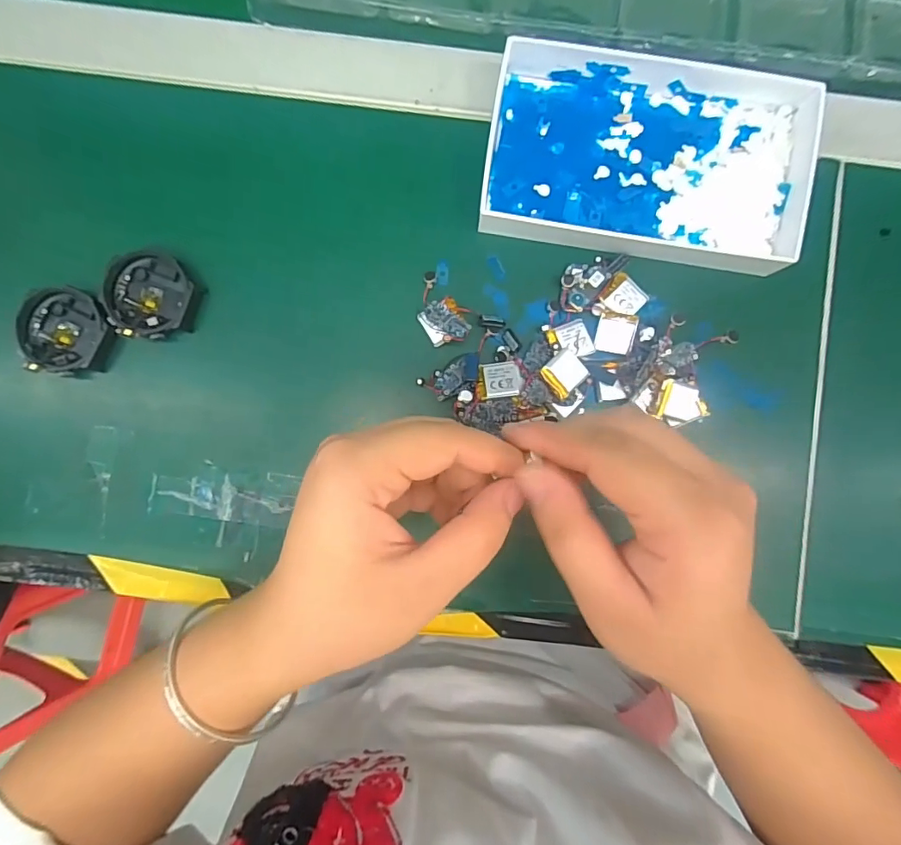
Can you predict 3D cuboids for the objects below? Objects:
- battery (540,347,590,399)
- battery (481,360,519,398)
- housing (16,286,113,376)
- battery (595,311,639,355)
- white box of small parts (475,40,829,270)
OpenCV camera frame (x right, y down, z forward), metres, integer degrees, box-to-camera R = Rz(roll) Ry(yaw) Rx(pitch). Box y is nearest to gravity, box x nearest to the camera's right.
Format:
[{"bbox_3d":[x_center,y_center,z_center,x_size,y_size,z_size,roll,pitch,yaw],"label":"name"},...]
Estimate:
[{"bbox_3d":[0.064,-0.028,0.268,0.024,0.004,0.021,-43,98,-8],"label":"battery"},{"bbox_3d":[0.028,-0.024,0.268,0.020,0.004,0.021,-6,70,1],"label":"battery"},{"bbox_3d":[-0.220,-0.052,0.276,0.051,0.011,0.048,0,89,0],"label":"housing"},{"bbox_3d":[0.096,-0.052,0.276,0.020,0.004,0.023,11,89,0],"label":"battery"},{"bbox_3d":[0.110,-0.152,0.273,0.174,0.026,0.106,8,89,0],"label":"white box of small parts"}]

